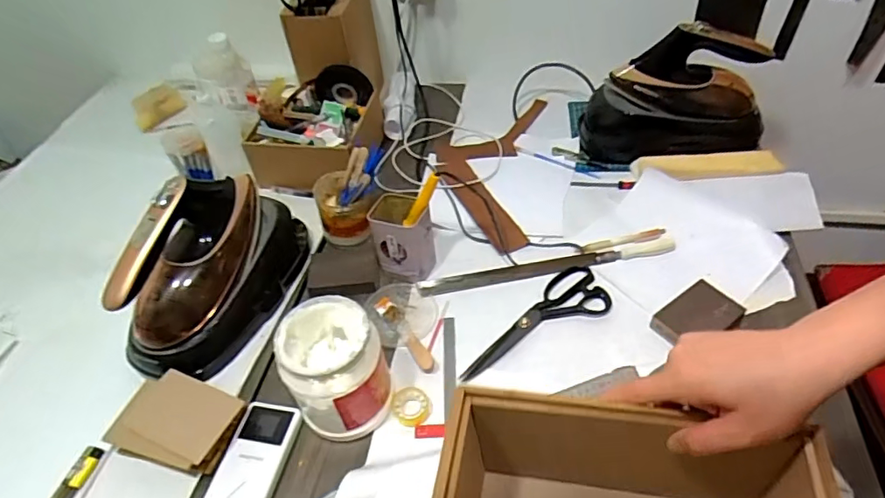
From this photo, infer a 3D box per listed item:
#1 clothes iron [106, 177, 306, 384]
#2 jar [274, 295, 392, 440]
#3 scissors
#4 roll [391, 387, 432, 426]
[{"bbox_3d":[-0.292,0.014,0.706,0.118,0.182,0.277,9,48,15],"label":"clothes iron"},{"bbox_3d":[-0.122,0.136,0.615,0.101,0.136,0.105,-3,46,4],"label":"jar"},{"bbox_3d":[0.116,0.091,0.724,0.238,0.010,0.083,-24,49,-15],"label":"scissors"},{"bbox_3d":[-0.037,0.188,0.649,0.046,0.015,0.046,-3,46,4],"label":"roll"}]

